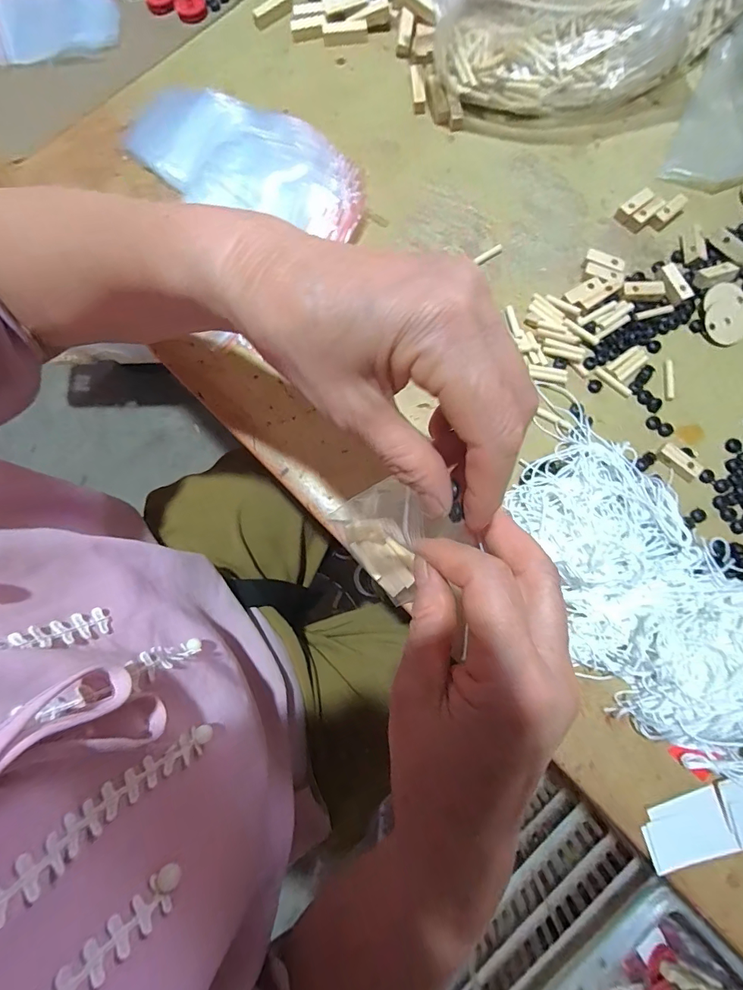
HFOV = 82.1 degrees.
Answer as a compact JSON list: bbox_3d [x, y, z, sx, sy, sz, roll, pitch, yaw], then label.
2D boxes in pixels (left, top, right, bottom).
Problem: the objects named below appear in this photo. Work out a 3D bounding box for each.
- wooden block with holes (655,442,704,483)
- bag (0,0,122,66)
[{"bbox_3d":[0.221,-0.023,0.306,0.031,0.009,0.013,40,82,9],"label":"wooden block with holes"},{"bbox_3d":[-0.320,-0.458,0.412,0.147,0.010,0.076,-11,80,0],"label":"bag"}]

